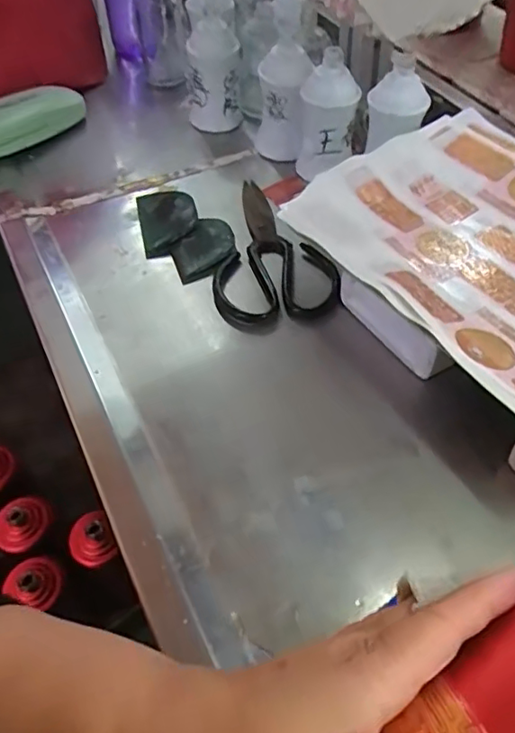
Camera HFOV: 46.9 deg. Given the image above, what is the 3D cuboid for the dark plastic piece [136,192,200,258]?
[{"bbox_3d":[-0.085,-0.142,0.568,0.053,0.014,0.089,-12,53,-6],"label":"dark plastic piece"}]

